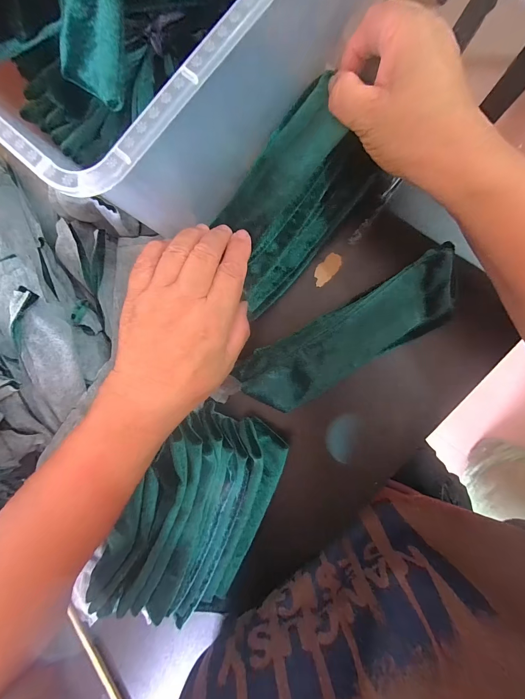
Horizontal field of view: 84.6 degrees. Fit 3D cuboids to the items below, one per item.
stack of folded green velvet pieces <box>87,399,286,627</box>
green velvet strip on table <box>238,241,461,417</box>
[{"bbox_3d":[-0.056,0.146,0.255,0.109,0.051,0.182,23,95,6],"label":"stack of folded green velvet pieces"},{"bbox_3d":[0.067,-0.007,0.229,0.175,0.020,0.055,-31,104,6],"label":"green velvet strip on table"}]

